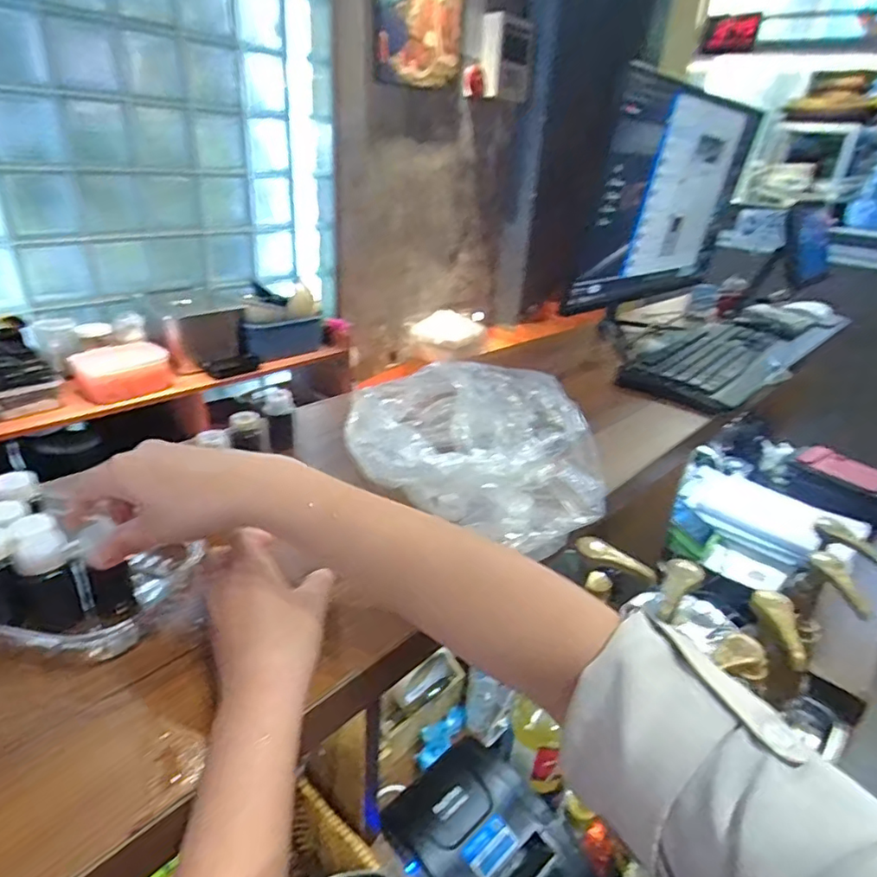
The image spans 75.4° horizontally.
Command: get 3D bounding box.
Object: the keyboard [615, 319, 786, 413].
[{"bbox_3d":[0.477,-0.132,0.962,0.166,0.039,0.452,26,34,36],"label":"keyboard"}]

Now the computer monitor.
[{"bbox_3d":[0.380,-0.387,0.944,0.509,0.331,0.065,-15,39,-39],"label":"computer monitor"}]

